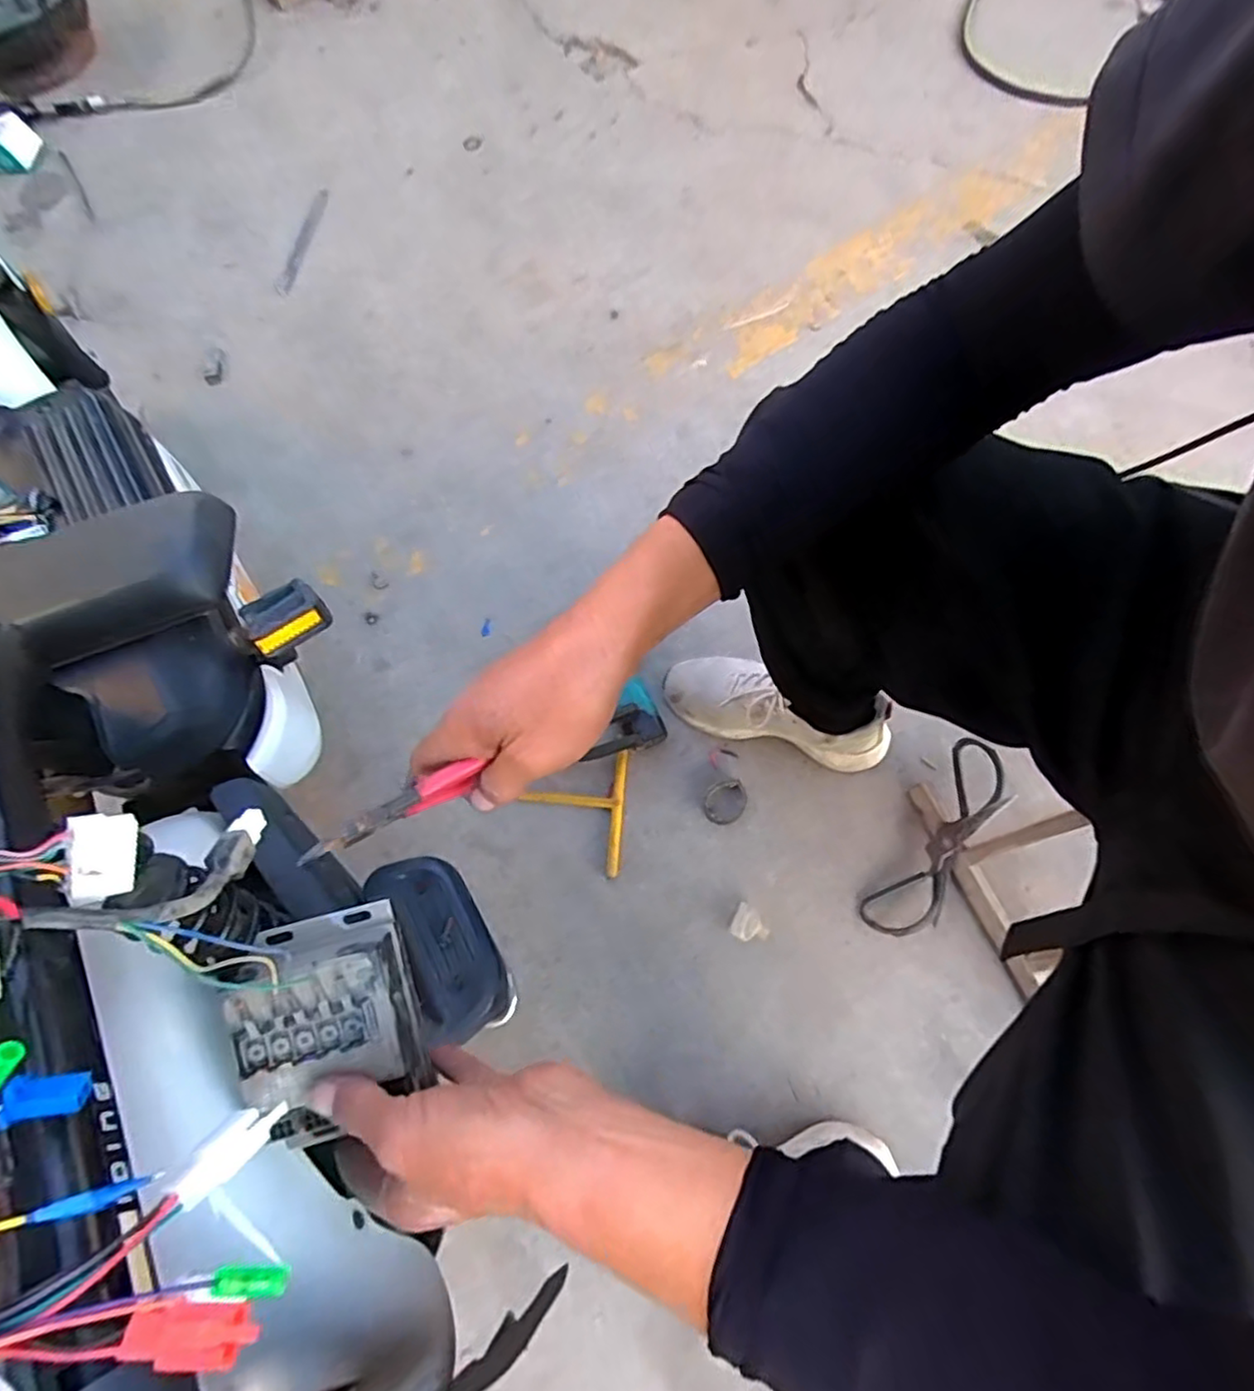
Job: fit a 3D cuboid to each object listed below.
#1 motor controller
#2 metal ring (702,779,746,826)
[{"bbox_3d":[-0.157,0.169,0.347,0.079,0.048,0.104,-15,69,-5],"label":"motor controller"},{"bbox_3d":[0.122,0.133,0.822,0.059,0.013,0.050,-23,70,-8],"label":"metal ring"}]

